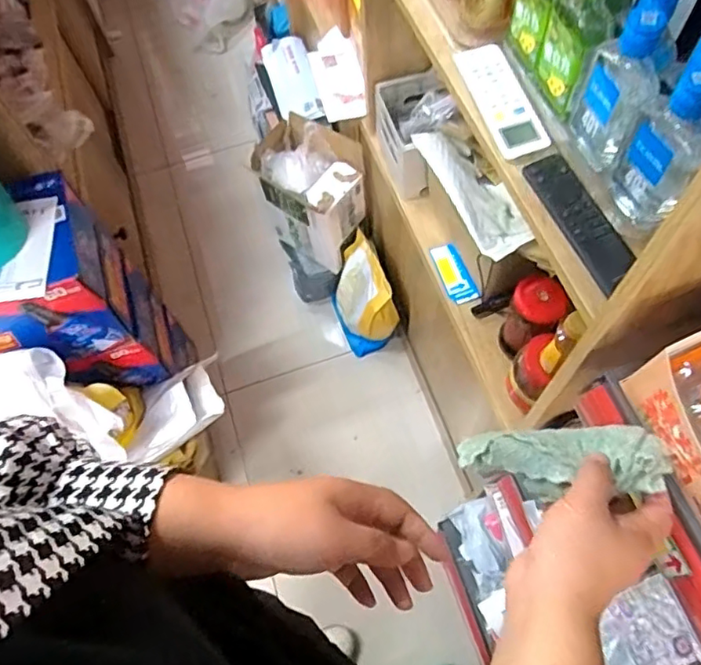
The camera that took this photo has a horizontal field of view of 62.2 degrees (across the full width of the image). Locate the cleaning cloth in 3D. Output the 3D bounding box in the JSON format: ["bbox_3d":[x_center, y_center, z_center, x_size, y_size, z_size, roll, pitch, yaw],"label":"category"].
[{"bbox_3d":[0.151,0.092,0.418,0.143,0.031,0.050,-3,69,17],"label":"cleaning cloth"}]

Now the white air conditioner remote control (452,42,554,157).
[{"bbox_3d":[0.142,-0.223,0.554,0.047,0.012,0.128,-18,72,-8],"label":"white air conditioner remote control"}]

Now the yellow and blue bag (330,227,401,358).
[{"bbox_3d":[0.026,-0.093,1.405,0.111,0.276,0.222,-21,72,-9],"label":"yellow and blue bag"}]

